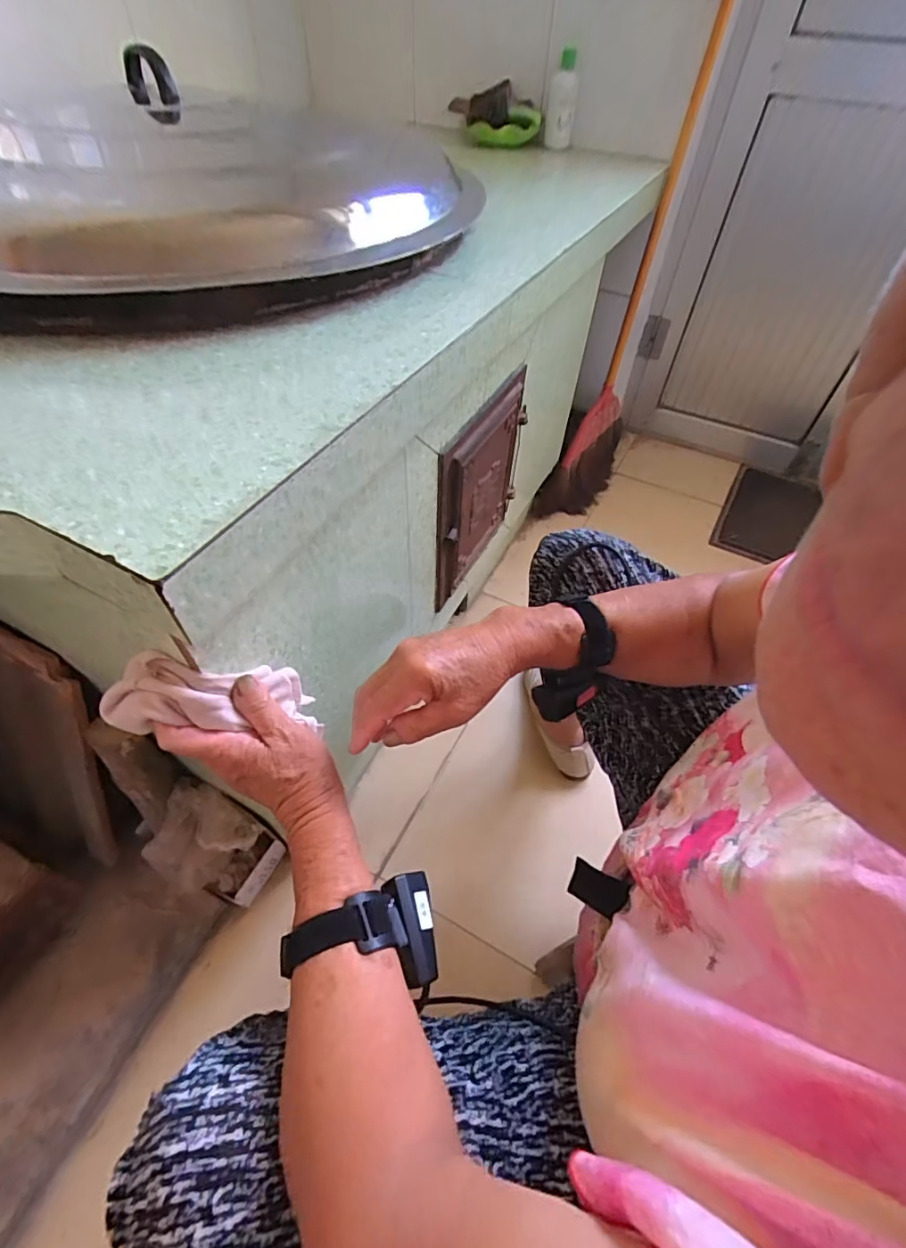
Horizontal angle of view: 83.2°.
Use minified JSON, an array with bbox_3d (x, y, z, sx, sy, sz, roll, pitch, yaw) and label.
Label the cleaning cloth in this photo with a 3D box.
[{"bbox_3d":[-0.173,0.051,0.381,0.141,0.058,0.051,5,44,-36],"label":"cleaning cloth"}]

